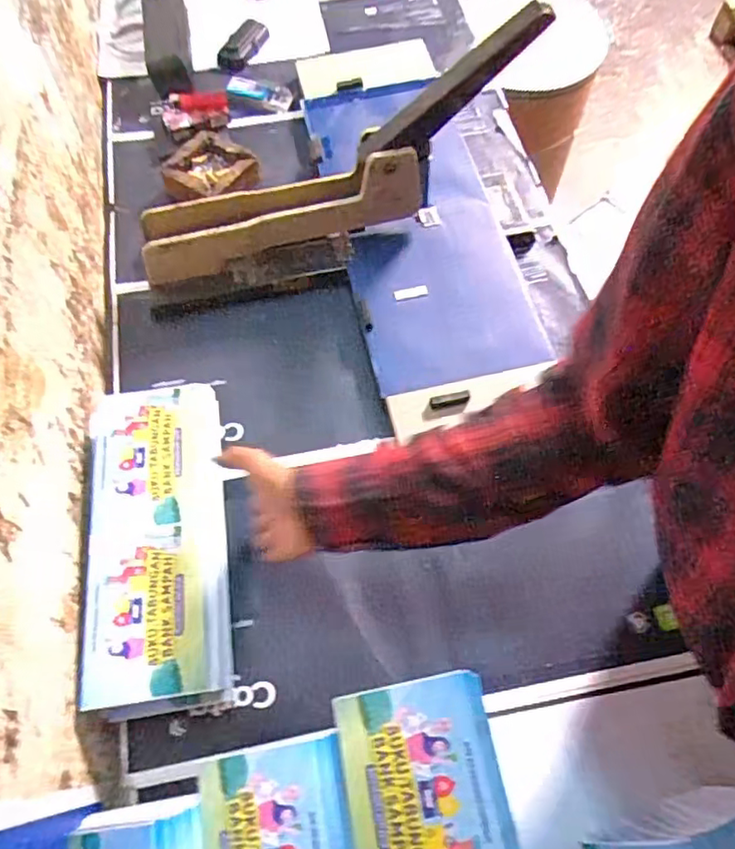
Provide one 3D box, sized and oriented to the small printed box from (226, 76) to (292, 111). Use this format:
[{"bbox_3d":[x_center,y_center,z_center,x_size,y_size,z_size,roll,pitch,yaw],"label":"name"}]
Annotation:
[{"bbox_3d":[-0.162,-0.501,0.906,0.104,0.014,0.035,21,67,11],"label":"small printed box"}]

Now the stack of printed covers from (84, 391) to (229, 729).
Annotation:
[{"bbox_3d":[-0.211,0.108,0.595,0.136,0.032,0.316,-9,64,-3],"label":"stack of printed covers"}]

